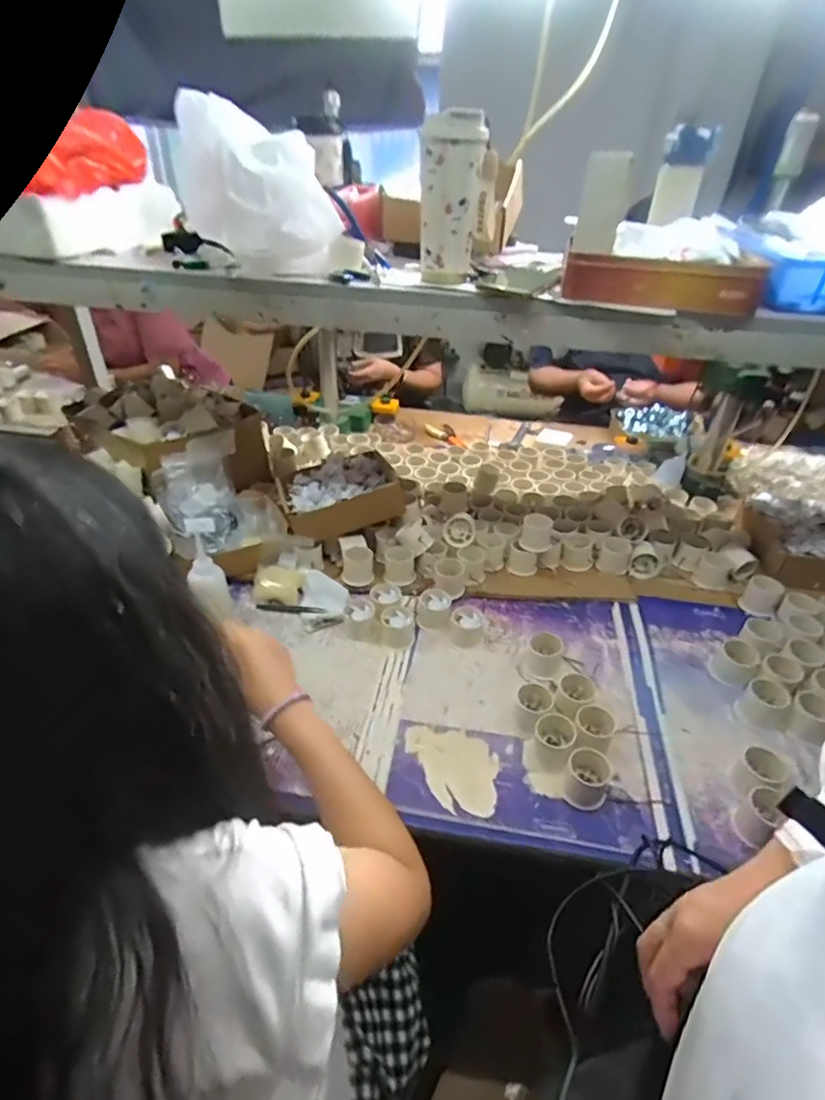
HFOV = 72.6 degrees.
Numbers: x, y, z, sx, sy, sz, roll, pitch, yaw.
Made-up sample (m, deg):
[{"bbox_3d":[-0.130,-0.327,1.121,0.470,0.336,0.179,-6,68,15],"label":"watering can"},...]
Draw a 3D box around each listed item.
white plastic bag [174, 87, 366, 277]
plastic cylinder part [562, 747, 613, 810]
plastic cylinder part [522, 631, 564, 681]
[{"bbox_3d":[-0.171,-0.443,0.702,0.219,0.181,0.087,-9,38,-15],"label":"white plastic bag"},{"bbox_3d":[0.218,0.284,0.695,0.052,0.043,0.055,17,39,18],"label":"plastic cylinder part"},{"bbox_3d":[0.199,0.157,0.852,0.052,0.055,0.044,13,38,14],"label":"plastic cylinder part"}]

